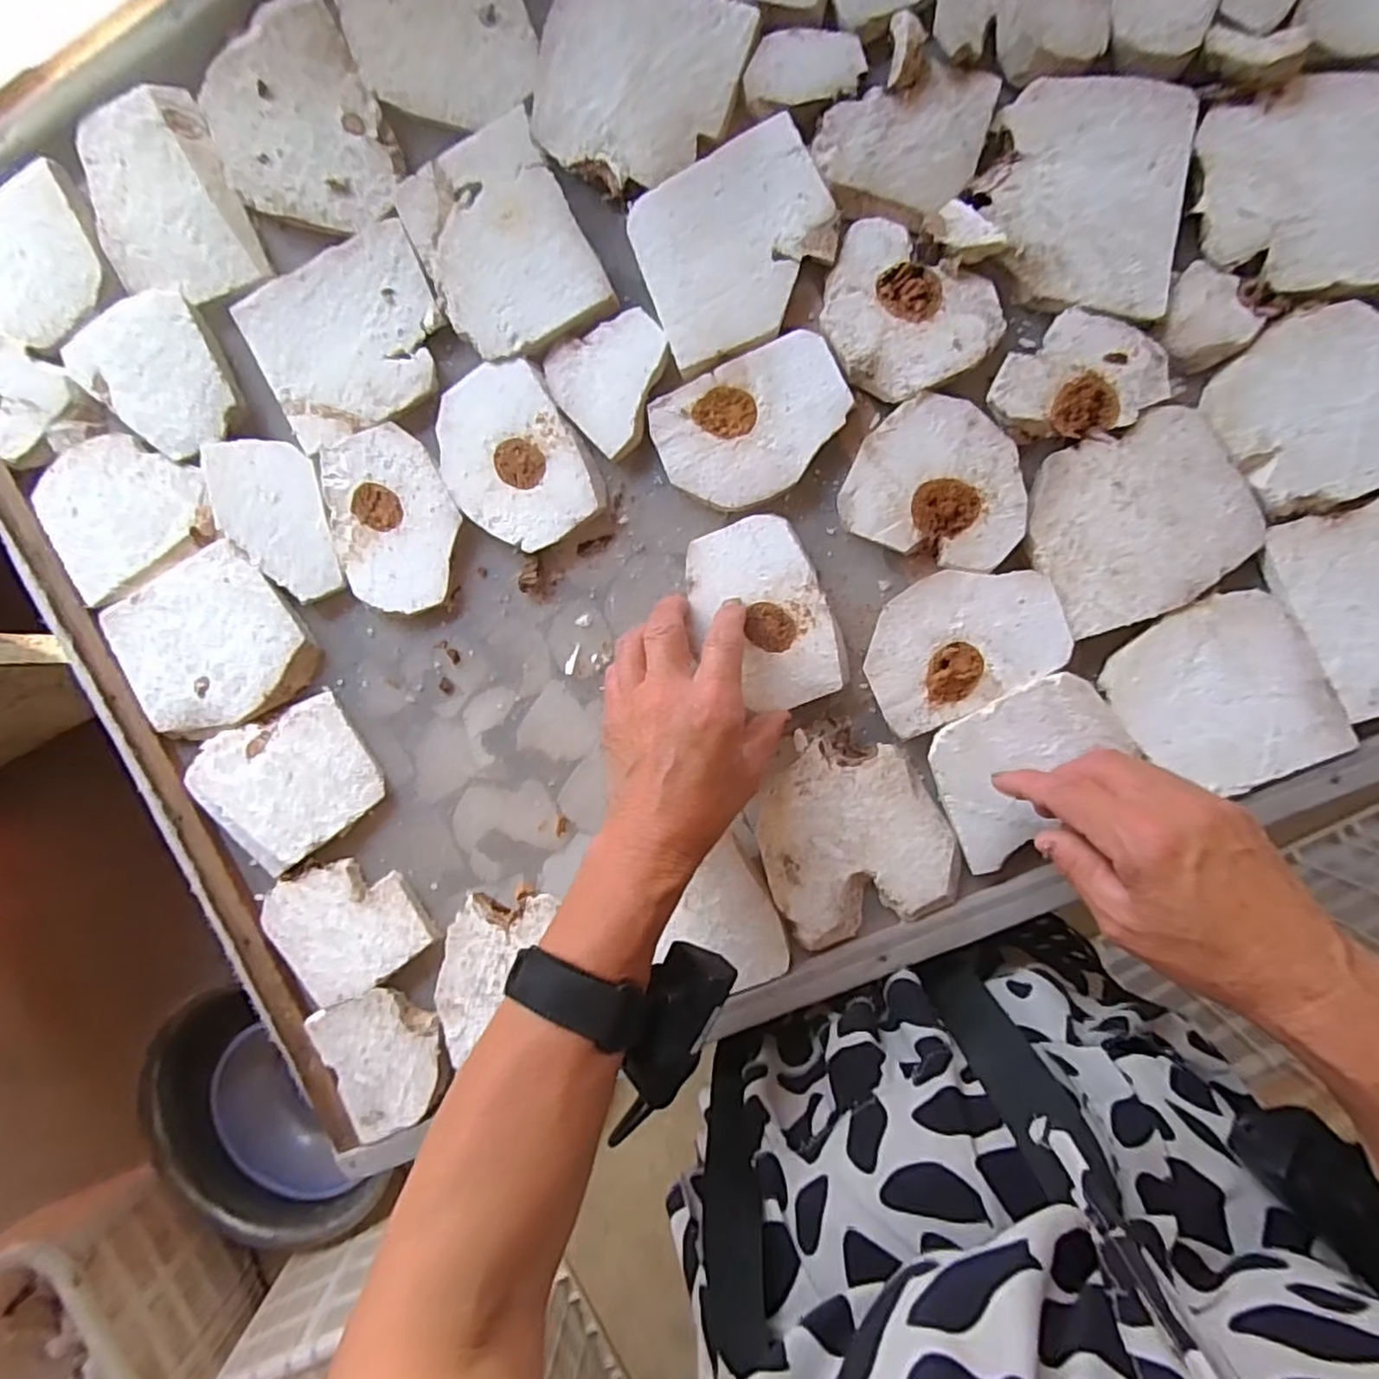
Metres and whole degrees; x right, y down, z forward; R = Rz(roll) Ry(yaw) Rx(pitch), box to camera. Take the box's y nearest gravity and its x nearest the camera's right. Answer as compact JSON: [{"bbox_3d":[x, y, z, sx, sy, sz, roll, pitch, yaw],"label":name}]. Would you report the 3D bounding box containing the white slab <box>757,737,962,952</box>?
[{"bbox_3d":[0.093,0.087,0.392,0.104,0.012,0.106,-22,93,8],"label":"white slab"}]

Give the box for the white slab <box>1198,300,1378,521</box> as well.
[{"bbox_3d":[0.326,-0.144,0.347,0.099,0.011,0.095,-25,92,8],"label":"white slab"}]

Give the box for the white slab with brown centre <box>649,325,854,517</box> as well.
[{"bbox_3d":[0.035,-0.145,0.374,0.103,0.012,0.074,-23,93,8],"label":"white slab with brown centre"}]

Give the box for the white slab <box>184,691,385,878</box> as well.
[{"bbox_3d":[-0.256,0.060,0.430,0.104,0.019,0.091,-32,91,9],"label":"white slab"}]

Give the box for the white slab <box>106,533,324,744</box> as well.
[{"bbox_3d":[-0.301,-0.028,0.429,0.111,0.018,0.102,-31,92,8],"label":"white slab"}]

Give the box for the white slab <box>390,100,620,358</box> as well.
[{"bbox_3d":[-0.106,-0.250,0.383,0.087,0.009,0.116,-26,92,8],"label":"white slab"}]

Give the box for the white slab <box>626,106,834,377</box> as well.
[{"bbox_3d":[0.025,-0.236,0.361,0.100,0.009,0.096,-21,93,8],"label":"white slab"}]

